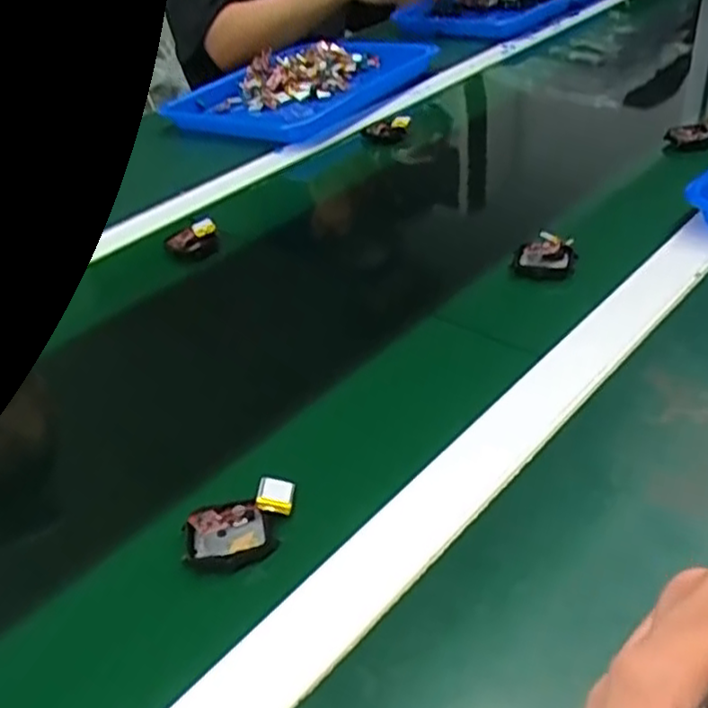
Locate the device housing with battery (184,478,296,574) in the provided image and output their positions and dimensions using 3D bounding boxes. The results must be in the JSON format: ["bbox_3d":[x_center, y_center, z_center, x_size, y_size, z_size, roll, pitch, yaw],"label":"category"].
[{"bbox_3d":[-0.058,0.087,0.368,0.063,0.020,0.036,-23,40,-19],"label":"device housing with battery"}]

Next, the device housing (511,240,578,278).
[{"bbox_3d":[0.146,-0.075,0.547,0.046,0.016,0.026,2,38,13],"label":"device housing"}]

